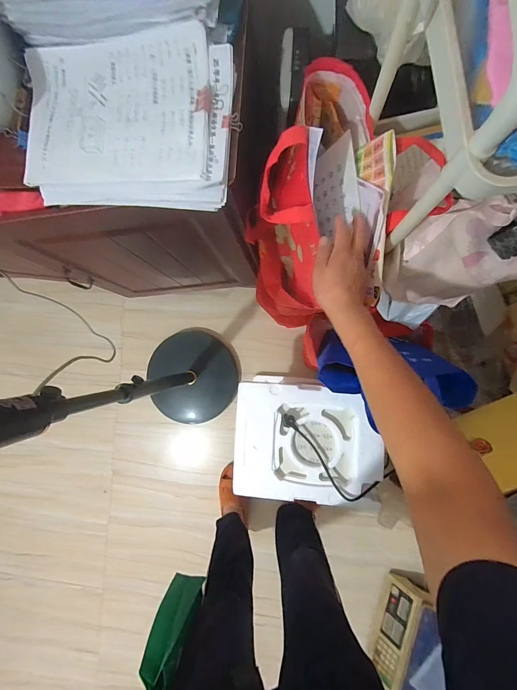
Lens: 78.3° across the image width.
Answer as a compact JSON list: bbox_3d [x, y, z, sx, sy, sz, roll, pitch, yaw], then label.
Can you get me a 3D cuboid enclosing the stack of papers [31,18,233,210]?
[{"bbox_3d":[-0.204,-0.336,0.482,0.325,0.036,0.245,5,88,8],"label":"stack of papers"}]

